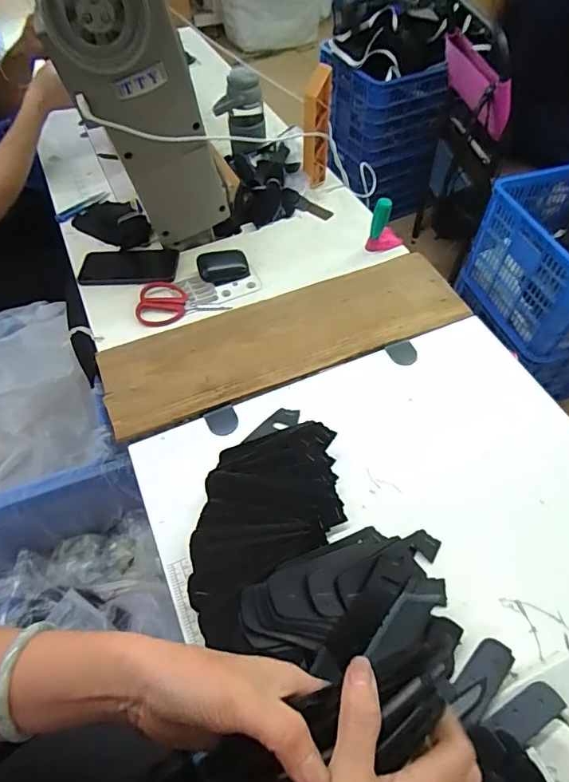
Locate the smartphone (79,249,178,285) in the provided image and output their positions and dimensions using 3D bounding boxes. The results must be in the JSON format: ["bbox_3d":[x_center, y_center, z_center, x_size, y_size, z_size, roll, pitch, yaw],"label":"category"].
[{"bbox_3d":[-0.269,-0.216,0.811,0.168,0.011,0.089,0,55,1],"label":"smartphone"}]

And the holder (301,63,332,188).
[{"bbox_3d":[0.058,-0.475,0.863,0.048,0.194,0.032,4,56,4],"label":"holder"}]

